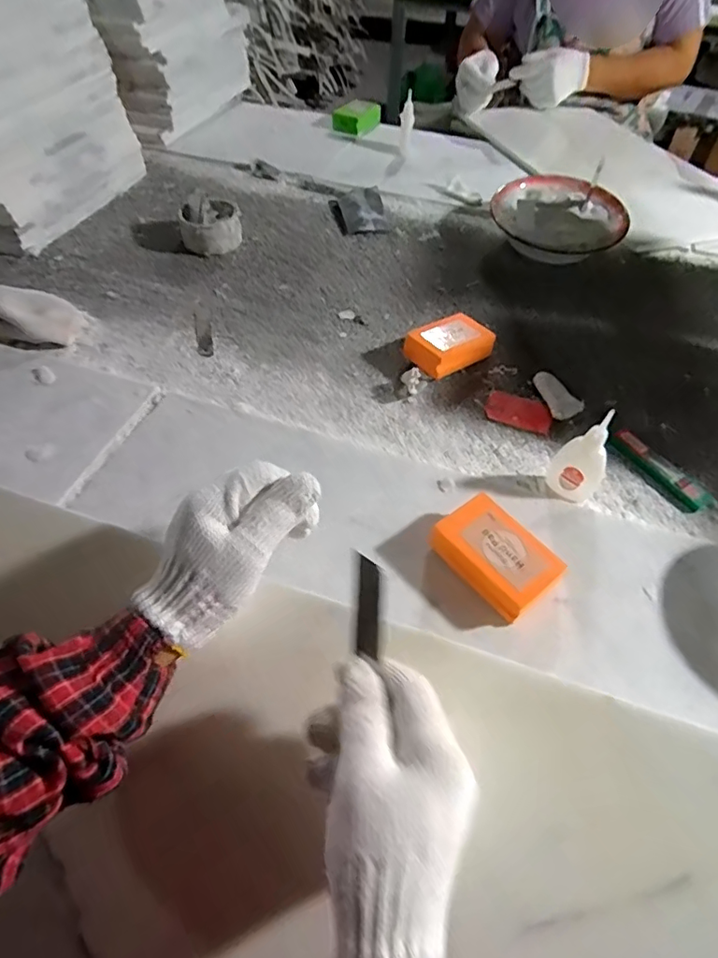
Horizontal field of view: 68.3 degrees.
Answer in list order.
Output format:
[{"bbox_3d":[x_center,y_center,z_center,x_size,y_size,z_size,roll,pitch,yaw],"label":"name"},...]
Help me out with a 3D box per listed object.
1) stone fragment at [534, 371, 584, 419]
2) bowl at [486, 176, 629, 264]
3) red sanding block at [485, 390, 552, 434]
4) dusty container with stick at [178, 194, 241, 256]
[{"bbox_3d":[0.221,-0.094,0.590,0.042,0.012,0.072,-10,53,-11],"label":"stone fragment"},{"bbox_3d":[0.289,-0.375,0.778,0.185,0.062,0.179,19,53,11],"label":"bowl"},{"bbox_3d":[0.173,-0.074,0.574,0.068,0.005,0.046,18,53,11],"label":"red sanding block"},{"bbox_3d":[-0.216,-0.370,0.774,0.087,0.053,0.092,-13,54,-13],"label":"dusty container with stick"}]

